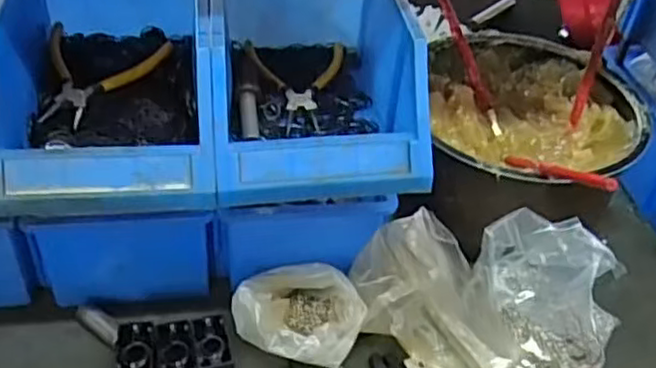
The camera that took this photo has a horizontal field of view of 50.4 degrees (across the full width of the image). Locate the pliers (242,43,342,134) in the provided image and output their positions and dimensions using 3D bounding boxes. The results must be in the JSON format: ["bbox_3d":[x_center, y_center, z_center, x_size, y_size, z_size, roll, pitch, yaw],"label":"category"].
[{"bbox_3d":[-0.020,-0.092,0.626,0.091,0.013,0.127,-4,44,-10],"label":"pliers"}]

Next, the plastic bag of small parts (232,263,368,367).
[{"bbox_3d":[-0.024,0.111,0.585,0.102,0.046,0.087,-11,45,-17],"label":"plastic bag of small parts"}]

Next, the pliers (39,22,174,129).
[{"bbox_3d":[-0.200,-0.090,0.581,0.107,0.010,0.118,9,43,4],"label":"pliers"}]

